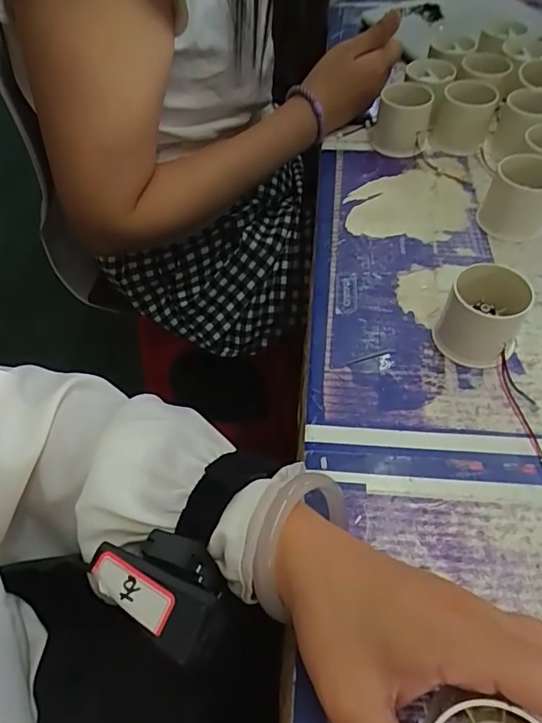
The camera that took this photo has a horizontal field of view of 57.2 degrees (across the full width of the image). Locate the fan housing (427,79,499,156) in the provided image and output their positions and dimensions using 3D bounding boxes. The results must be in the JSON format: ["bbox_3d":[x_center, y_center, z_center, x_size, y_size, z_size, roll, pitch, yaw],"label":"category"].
[{"bbox_3d":[0.187,-0.240,0.490,0.056,0.050,0.052,13,55,13],"label":"fan housing"}]

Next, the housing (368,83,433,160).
[{"bbox_3d":[0.131,-0.244,0.499,0.054,0.052,0.055,11,54,11],"label":"housing"}]

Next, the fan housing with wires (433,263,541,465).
[{"bbox_3d":[0.144,-0.005,0.325,0.061,0.051,0.113,6,54,8],"label":"fan housing with wires"}]

